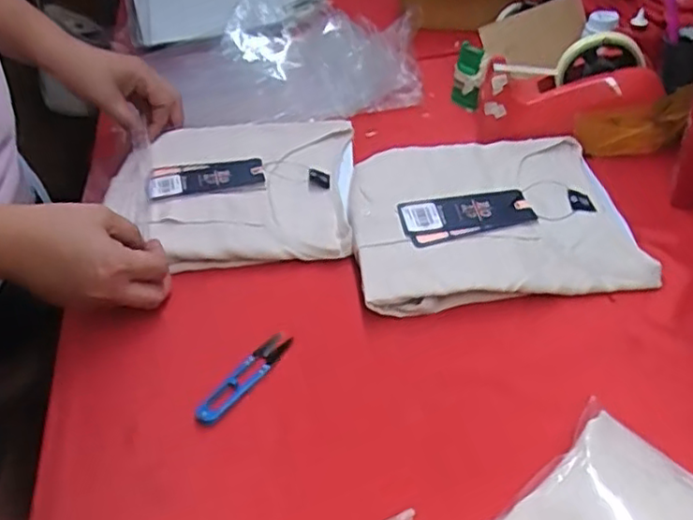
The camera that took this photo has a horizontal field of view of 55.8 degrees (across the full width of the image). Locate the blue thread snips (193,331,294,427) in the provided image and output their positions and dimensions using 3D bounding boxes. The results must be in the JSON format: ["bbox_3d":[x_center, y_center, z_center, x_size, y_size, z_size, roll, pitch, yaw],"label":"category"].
[{"bbox_3d":[-0.084,0.094,0.531,0.022,0.009,0.099,23,50,29],"label":"blue thread snips"}]

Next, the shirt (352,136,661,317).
[{"bbox_3d":[0.133,-0.047,0.630,0.249,0.042,0.209,-7,42,0],"label":"shirt"}]

